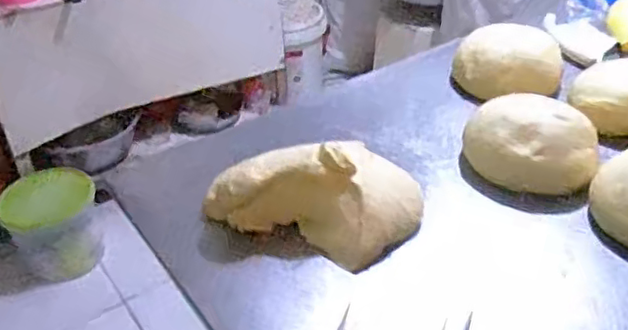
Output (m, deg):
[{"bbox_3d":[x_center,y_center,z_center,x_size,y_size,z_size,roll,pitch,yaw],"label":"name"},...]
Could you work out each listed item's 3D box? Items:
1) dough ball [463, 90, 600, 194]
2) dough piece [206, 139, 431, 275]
[{"bbox_3d":[0.263,-0.030,0.762,0.161,0.068,0.116,17,41,24],"label":"dough ball"},{"bbox_3d":[0.004,0.025,0.706,0.223,0.088,0.140,12,39,18],"label":"dough piece"}]

